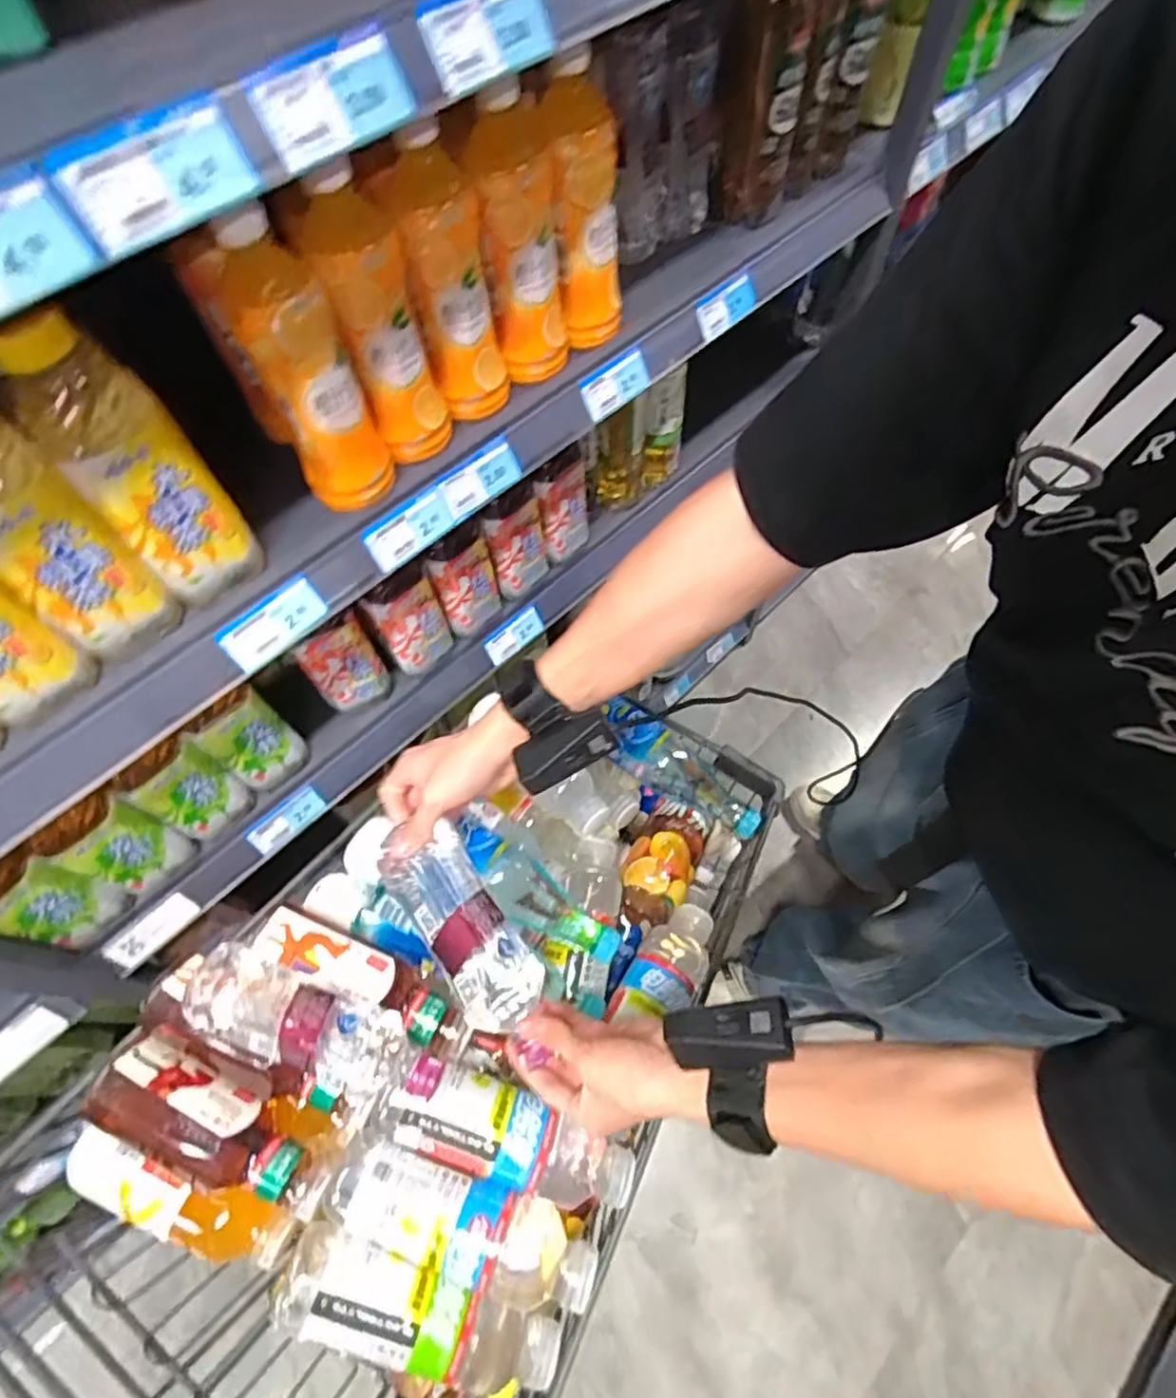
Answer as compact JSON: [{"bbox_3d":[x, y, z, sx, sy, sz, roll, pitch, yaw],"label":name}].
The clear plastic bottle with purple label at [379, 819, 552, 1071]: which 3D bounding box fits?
[{"bbox_3d":[-0.088,0.175,0.499,0.059,0.046,0.163,-32,69,-15],"label":"clear plastic bottle with purple label"}]

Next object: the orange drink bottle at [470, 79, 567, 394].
[{"bbox_3d":[-0.051,-0.367,0.535,0.070,0.199,0.057,-19,64,-9],"label":"orange drink bottle"}]

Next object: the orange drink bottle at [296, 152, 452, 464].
[{"bbox_3d":[-0.151,-0.275,0.493,0.068,0.198,0.056,-20,64,-10],"label":"orange drink bottle"}]

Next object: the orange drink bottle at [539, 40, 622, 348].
[{"bbox_3d":[-0.002,-0.401,0.561,0.067,0.181,0.055,-1,63,0],"label":"orange drink bottle"}]

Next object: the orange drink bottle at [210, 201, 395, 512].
[{"bbox_3d":[-0.199,-0.240,0.474,0.069,0.195,0.083,-23,65,-11],"label":"orange drink bottle"}]

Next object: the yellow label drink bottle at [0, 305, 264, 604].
[{"bbox_3d":[-0.291,-0.148,0.436,0.072,0.189,0.059,-38,68,-17],"label":"yellow label drink bottle"}]

